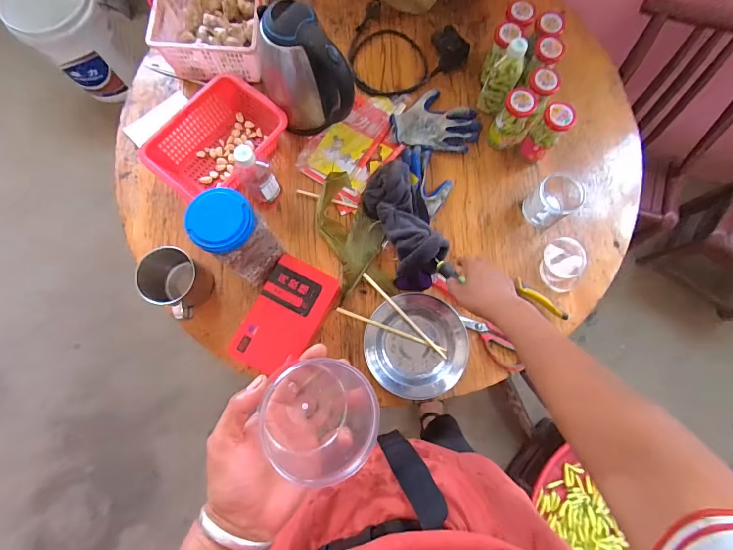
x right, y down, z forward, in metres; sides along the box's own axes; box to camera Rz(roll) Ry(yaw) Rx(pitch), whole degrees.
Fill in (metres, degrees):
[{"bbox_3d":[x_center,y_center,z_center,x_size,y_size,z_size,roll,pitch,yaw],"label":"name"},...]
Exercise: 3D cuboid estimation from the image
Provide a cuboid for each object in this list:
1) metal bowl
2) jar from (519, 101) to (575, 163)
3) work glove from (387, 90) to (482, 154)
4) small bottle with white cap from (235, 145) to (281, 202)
[{"bbox_3d":[0.094,0.128,0.682,0.182,0.054,0.186,0,77,-1],"label":"metal bowl"},{"bbox_3d":[0.354,-0.279,0.711,0.053,0.127,0.053,0,77,-1],"label":"jar"},{"bbox_3d":[0.152,-0.336,0.773,0.186,0.027,0.131,12,77,2],"label":"work glove"},{"bbox_3d":[-0.200,-0.178,0.674,0.056,0.167,0.049,28,78,6],"label":"small bottle with white cap"}]

